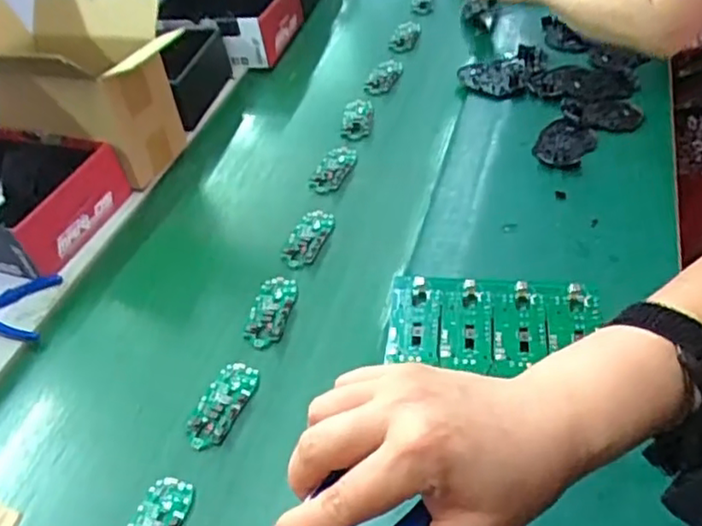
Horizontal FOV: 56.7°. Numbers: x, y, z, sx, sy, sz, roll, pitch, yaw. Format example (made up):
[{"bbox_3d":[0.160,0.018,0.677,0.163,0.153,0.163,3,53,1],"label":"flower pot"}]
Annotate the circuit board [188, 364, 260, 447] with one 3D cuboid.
[{"bbox_3d":[-0.133,0.146,0.668,0.045,0.010,0.100,12,48,18],"label":"circuit board"}]

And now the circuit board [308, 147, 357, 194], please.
[{"bbox_3d":[-0.023,-0.140,0.929,0.044,0.023,0.106,15,49,21],"label":"circuit board"}]

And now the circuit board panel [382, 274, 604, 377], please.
[{"bbox_3d":[0.133,0.055,0.609,0.192,0.014,0.092,1,59,8],"label":"circuit board panel"}]

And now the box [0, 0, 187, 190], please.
[{"bbox_3d":[-0.371,-0.233,0.871,0.293,0.209,0.153,14,49,20],"label":"box"}]

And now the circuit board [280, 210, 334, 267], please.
[{"bbox_3d":[-0.055,-0.031,0.834,0.047,0.015,0.101,9,47,16],"label":"circuit board"}]

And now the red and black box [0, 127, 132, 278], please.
[{"bbox_3d":[-0.464,-0.086,0.877,0.270,0.113,0.181,11,48,17],"label":"red and black box"}]

